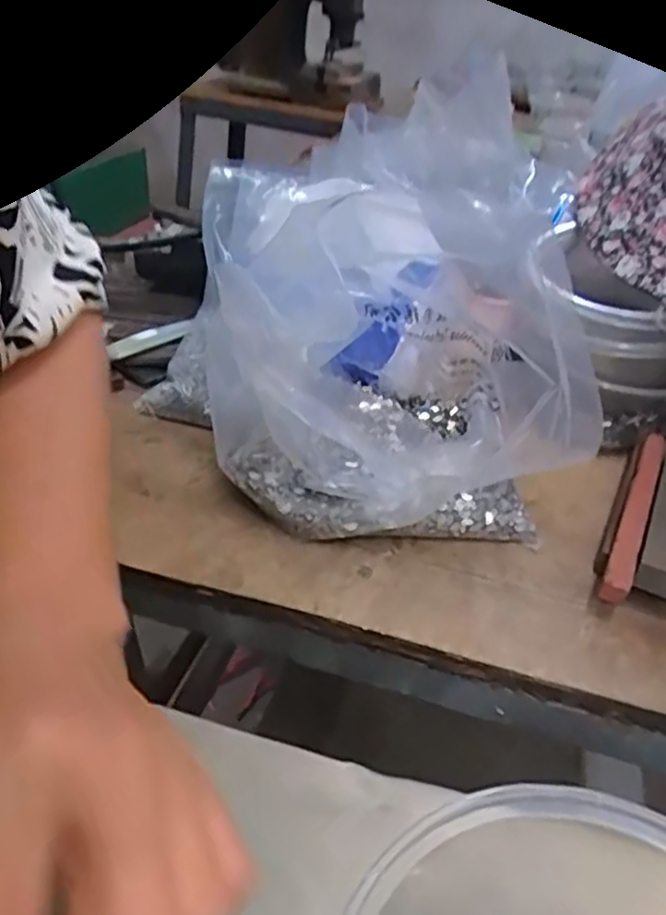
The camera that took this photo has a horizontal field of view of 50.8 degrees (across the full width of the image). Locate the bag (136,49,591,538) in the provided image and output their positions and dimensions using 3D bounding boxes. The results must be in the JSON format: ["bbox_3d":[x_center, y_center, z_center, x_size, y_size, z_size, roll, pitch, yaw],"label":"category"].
[{"bbox_3d":[0.026,-0.090,0.414,0.245,0.144,0.278,6,41,-4],"label":"bag"}]

